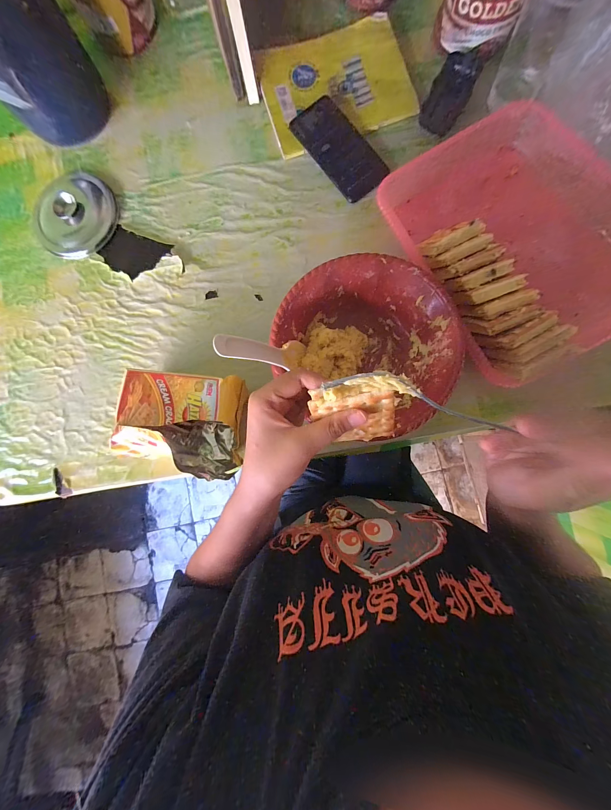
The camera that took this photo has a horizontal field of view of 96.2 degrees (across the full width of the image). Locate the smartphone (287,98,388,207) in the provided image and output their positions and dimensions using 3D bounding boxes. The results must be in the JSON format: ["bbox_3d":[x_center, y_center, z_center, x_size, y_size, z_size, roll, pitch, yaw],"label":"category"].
[{"bbox_3d":[0.048,-0.371,0.397,0.070,0.014,0.153,-34,85,1],"label":"smartphone"}]

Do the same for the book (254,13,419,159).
[{"bbox_3d":[0.043,-0.473,0.405,0.202,0.014,0.163,-16,85,2],"label":"book"}]

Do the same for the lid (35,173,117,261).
[{"bbox_3d":[-0.357,-0.294,0.417,0.131,0.028,0.128,0,86,3],"label":"lid"}]

